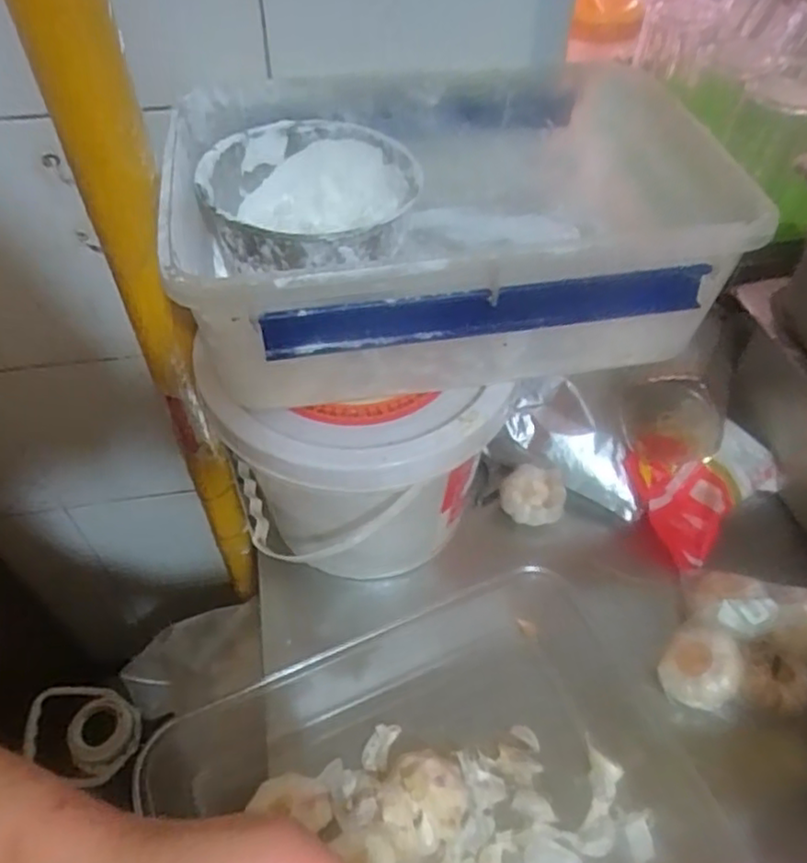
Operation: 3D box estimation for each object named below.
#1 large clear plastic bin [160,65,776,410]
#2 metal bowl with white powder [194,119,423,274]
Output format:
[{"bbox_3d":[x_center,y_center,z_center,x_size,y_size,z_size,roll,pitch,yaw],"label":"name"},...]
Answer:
[{"bbox_3d":[0.031,-0.142,0.477,0.356,0.116,0.240,-8,52,-8],"label":"large clear plastic bin"},{"bbox_3d":[-0.065,-0.159,0.487,0.144,0.063,0.143,1,51,-1],"label":"metal bowl with white powder"}]

